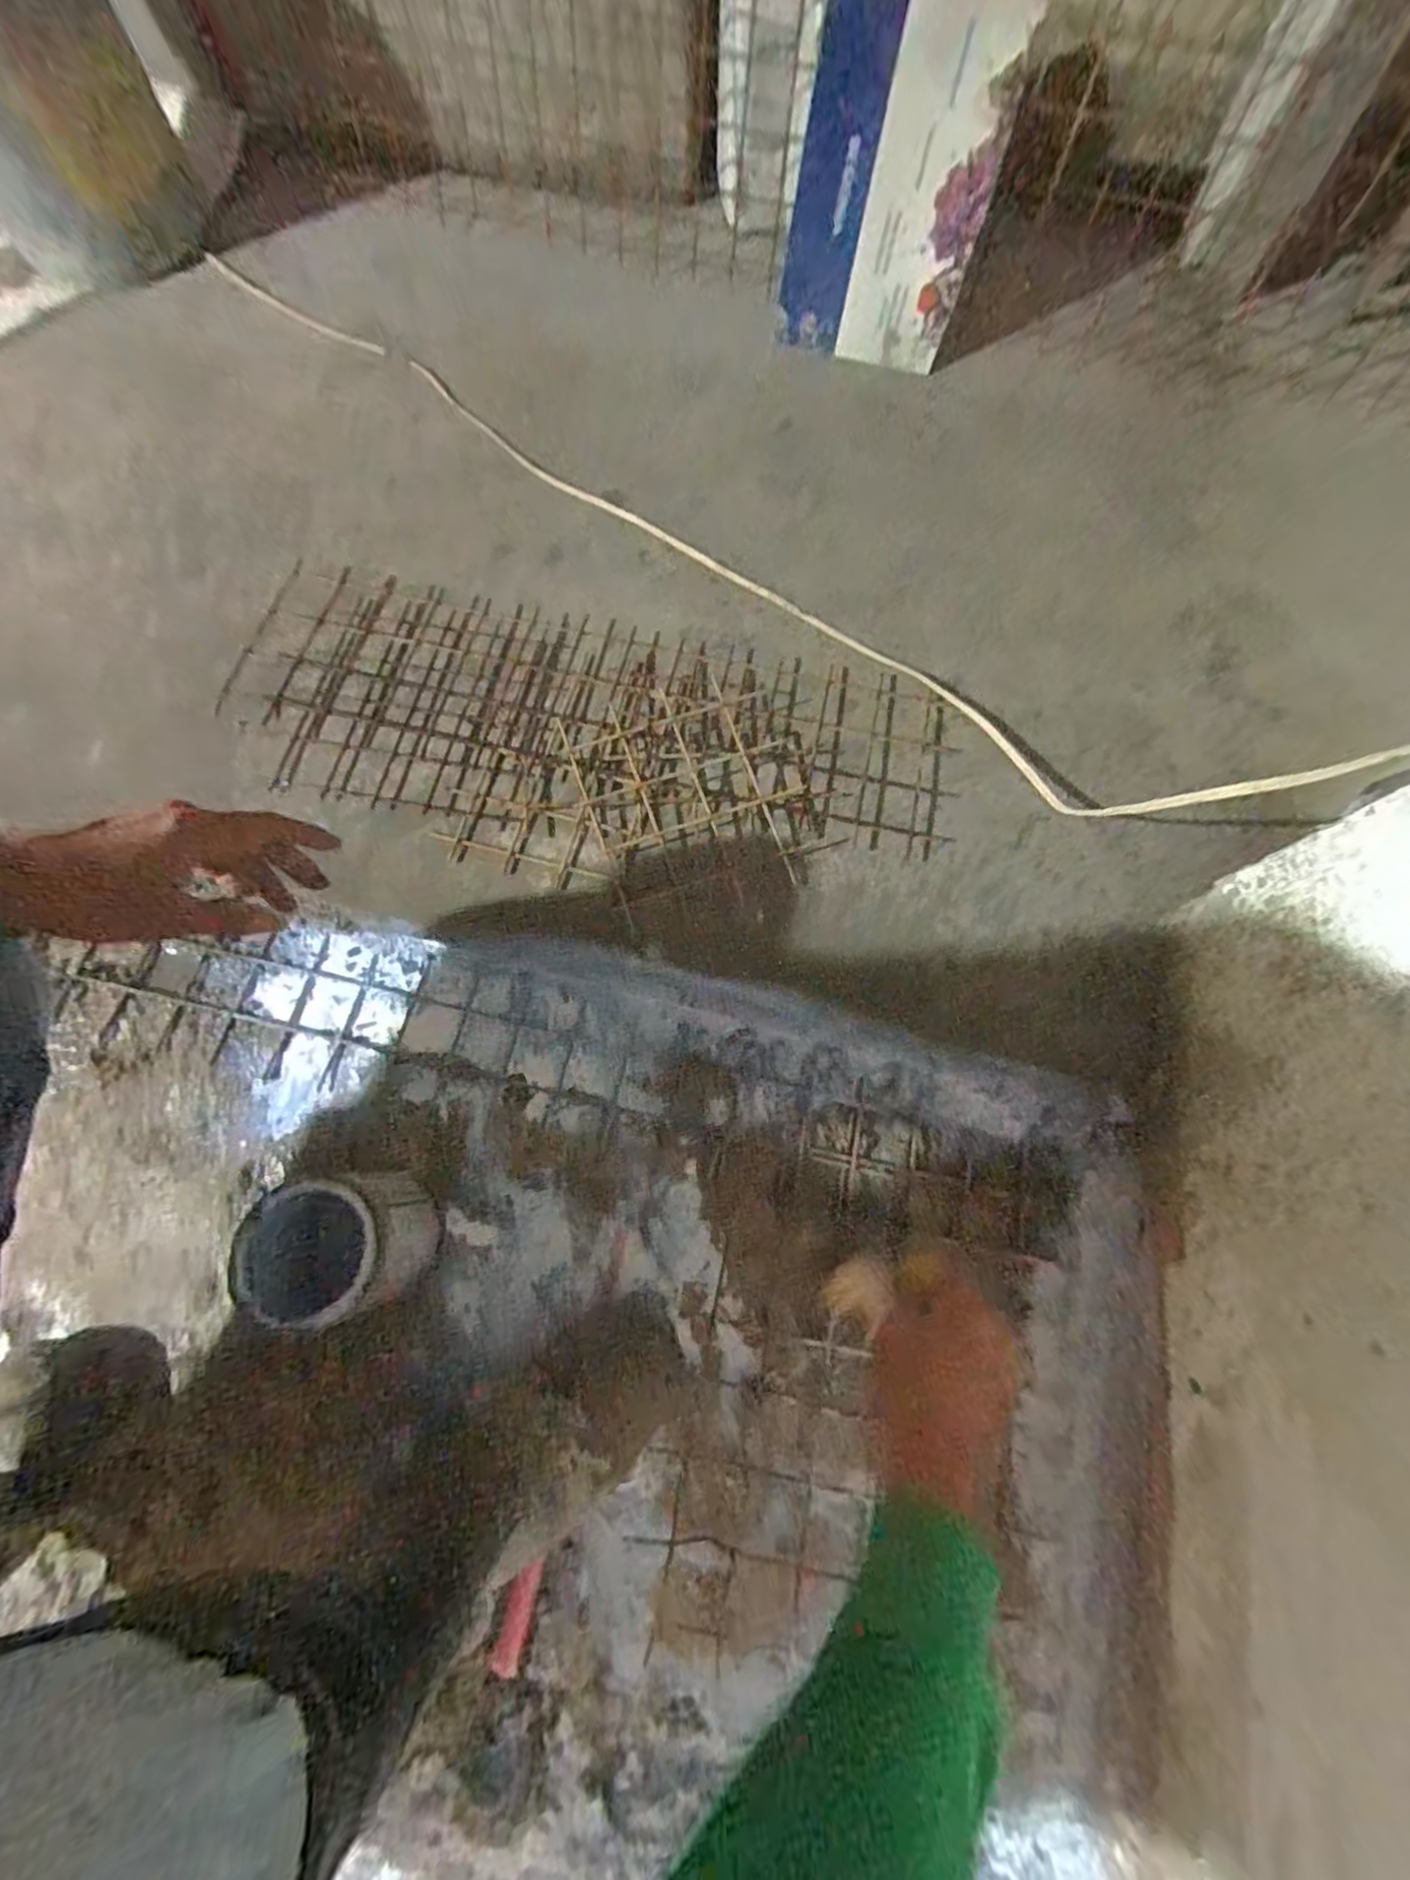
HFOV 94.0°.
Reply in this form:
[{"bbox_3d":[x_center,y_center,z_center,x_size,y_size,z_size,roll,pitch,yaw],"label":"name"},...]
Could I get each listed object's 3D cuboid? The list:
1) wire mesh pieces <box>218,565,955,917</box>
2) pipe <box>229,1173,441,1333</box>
[{"bbox_3d":[-0.120,-0.216,0.686,0.736,0.023,0.319,16,71,4],"label":"wire mesh pieces"},{"bbox_3d":[-0.278,0.239,0.519,0.093,0.130,0.095,-8,71,-4],"label":"pipe"}]

